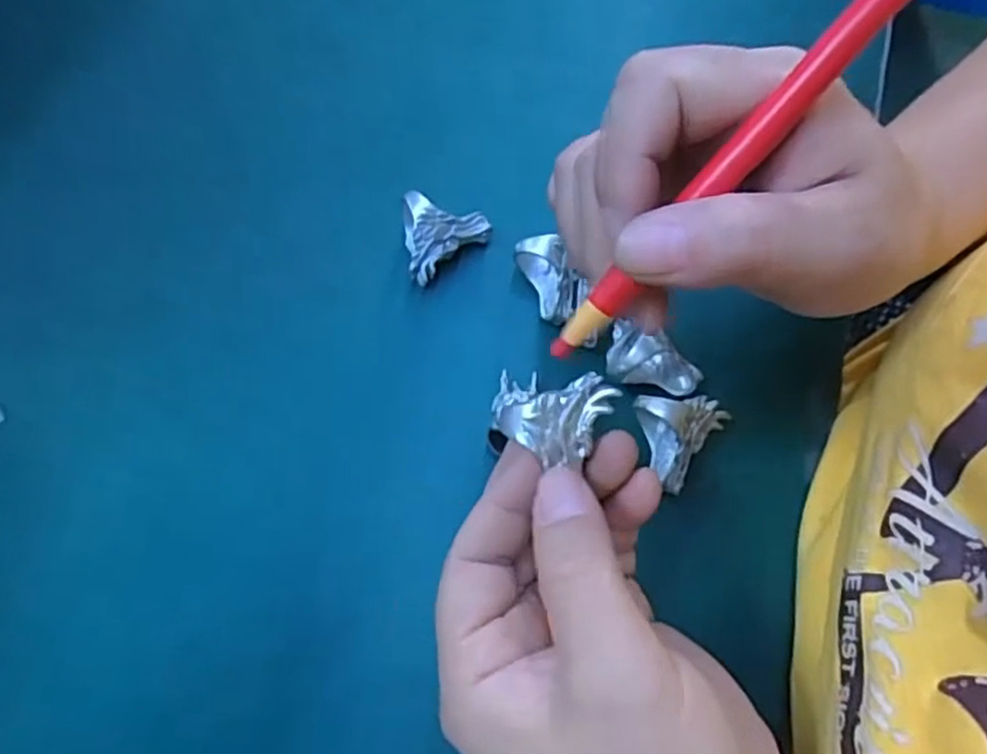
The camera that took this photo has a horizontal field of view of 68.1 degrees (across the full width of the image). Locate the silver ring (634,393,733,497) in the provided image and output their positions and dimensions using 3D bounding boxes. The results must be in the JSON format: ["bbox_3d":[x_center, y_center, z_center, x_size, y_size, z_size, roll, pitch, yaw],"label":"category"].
[{"bbox_3d":[0.075,0.023,0.280,0.034,0.024,0.035,-15,73,-4],"label":"silver ring"}]

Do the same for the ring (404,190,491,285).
[{"bbox_3d":[-0.019,-0.059,0.309,0.036,0.024,0.033,0,73,0],"label":"ring"}]

